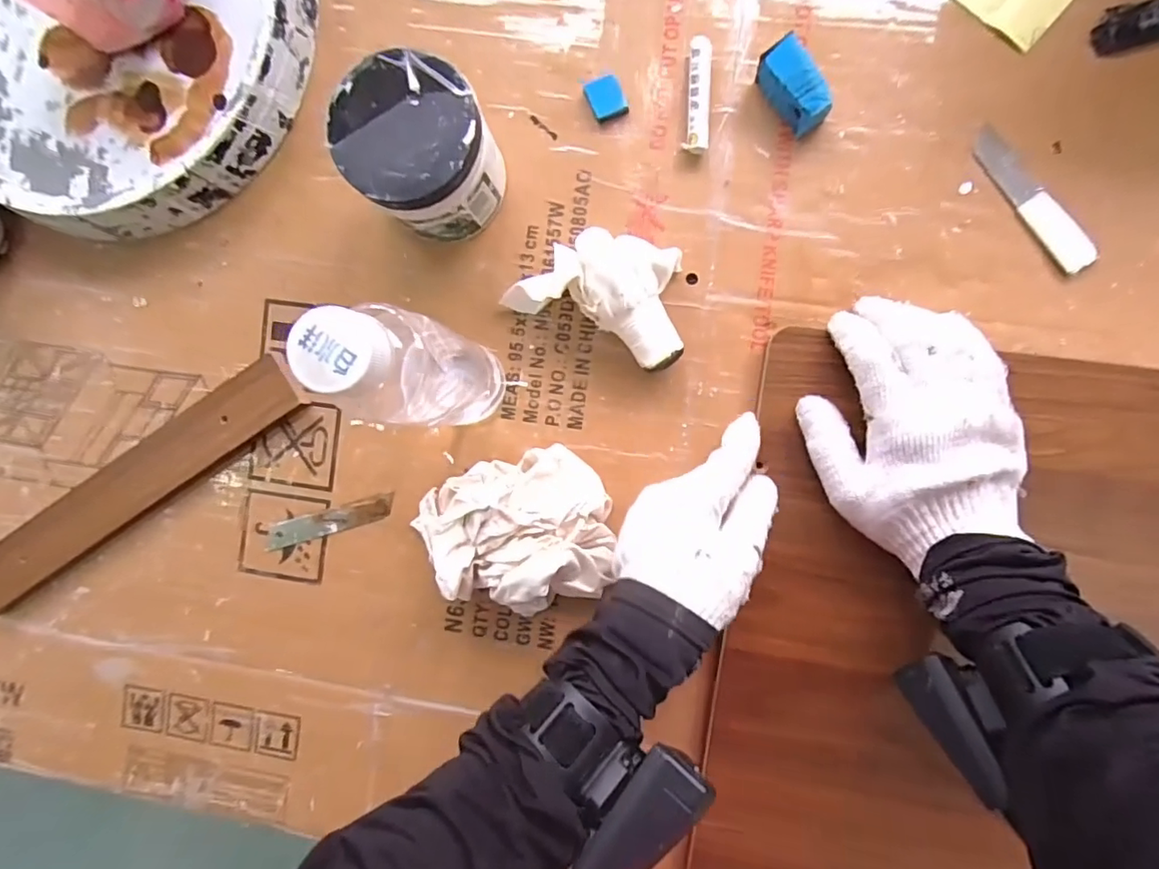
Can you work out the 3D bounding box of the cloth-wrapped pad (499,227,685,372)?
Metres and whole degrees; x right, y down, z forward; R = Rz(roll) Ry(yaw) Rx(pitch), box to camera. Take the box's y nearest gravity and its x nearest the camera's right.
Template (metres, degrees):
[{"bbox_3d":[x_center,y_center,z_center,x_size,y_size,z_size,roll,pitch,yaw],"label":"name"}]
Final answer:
[{"bbox_3d":[0.017,-0.091,0.347,0.111,0.040,0.066,26,96,4],"label":"cloth-wrapped pad"}]

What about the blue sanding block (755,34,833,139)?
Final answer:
[{"bbox_3d":[0.131,-0.213,0.341,0.025,0.026,0.050,-33,90,7],"label":"blue sanding block"}]

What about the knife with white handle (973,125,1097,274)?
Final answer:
[{"bbox_3d":[0.277,-0.144,0.340,0.021,0.005,0.101,-37,89,7],"label":"knife with white handle"}]

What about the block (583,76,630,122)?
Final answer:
[{"bbox_3d":[0.017,-0.219,0.361,0.023,0.005,0.026,-22,91,7],"label":"block"}]

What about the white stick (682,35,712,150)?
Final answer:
[{"bbox_3d":[0.076,-0.215,0.353,0.015,0.012,0.065,2,94,6],"label":"white stick"}]

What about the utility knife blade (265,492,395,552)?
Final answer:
[{"bbox_3d":[-0.177,0.062,0.396,0.094,0.005,0.018,-15,95,5],"label":"utility knife blade"}]

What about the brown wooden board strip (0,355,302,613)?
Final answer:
[{"bbox_3d":[-0.325,0.038,0.400,0.280,0.016,0.043,-34,90,7],"label":"brown wooden board strip"}]

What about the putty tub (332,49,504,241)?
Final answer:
[{"bbox_3d":[-0.090,-0.165,0.332,0.078,0.077,0.078,0,93,6],"label":"putty tub"}]

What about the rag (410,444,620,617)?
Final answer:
[{"bbox_3d":[-0.040,0.069,0.355,0.123,0.053,0.107,-24,91,7],"label":"rag"}]

